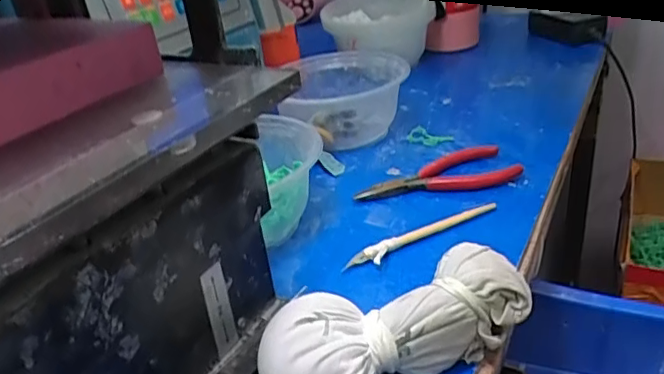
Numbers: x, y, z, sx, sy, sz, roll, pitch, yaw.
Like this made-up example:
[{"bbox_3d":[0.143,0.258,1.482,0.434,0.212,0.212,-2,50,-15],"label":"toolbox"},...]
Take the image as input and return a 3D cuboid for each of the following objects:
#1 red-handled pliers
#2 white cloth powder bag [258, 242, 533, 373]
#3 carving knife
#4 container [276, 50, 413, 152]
[{"bbox_3d":[0.080,-0.006,0.441,0.123,0.014,0.053,-13,29,-10],"label":"red-handled pliers"},{"bbox_3d":[0.030,0.069,0.284,0.136,0.043,0.059,-18,31,-20],"label":"white cloth powder bag"},{"bbox_3d":[0.062,0.031,0.377,0.119,0.010,0.015,-20,31,-22],"label":"carving knife"},{"bbox_3d":[0.008,-0.089,0.551,0.102,0.069,0.125,-16,30,-16],"label":"container"}]

